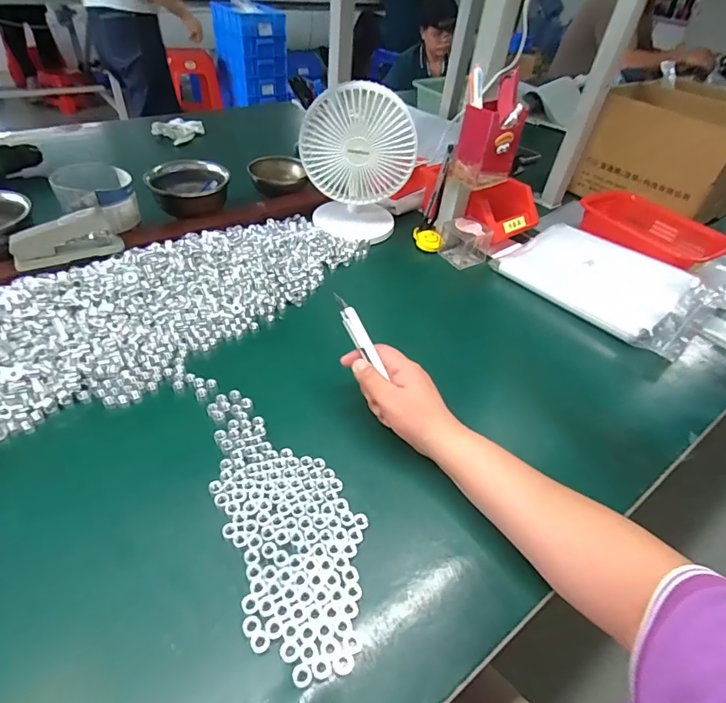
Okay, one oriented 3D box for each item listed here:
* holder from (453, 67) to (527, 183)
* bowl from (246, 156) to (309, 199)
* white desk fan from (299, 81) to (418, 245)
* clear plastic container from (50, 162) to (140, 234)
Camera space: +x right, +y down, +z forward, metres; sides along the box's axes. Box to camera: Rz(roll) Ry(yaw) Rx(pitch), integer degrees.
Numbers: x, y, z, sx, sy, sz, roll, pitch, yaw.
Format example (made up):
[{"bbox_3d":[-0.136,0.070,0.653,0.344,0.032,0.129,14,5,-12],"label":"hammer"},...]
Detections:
[{"bbox_3d":[0.173,-0.293,0.590,0.081,0.111,0.061,-20,50,-25],"label":"holder"},{"bbox_3d":[-0.158,-0.324,0.805,0.099,0.038,0.099,-9,47,-16],"label":"bowl"},{"bbox_3d":[-0.009,-0.282,0.658,0.162,0.207,0.106,3,44,-4],"label":"white desk fan"},{"bbox_3d":[-0.380,-0.219,0.631,0.097,0.064,0.112,-24,52,-28],"label":"clear plastic container"}]

